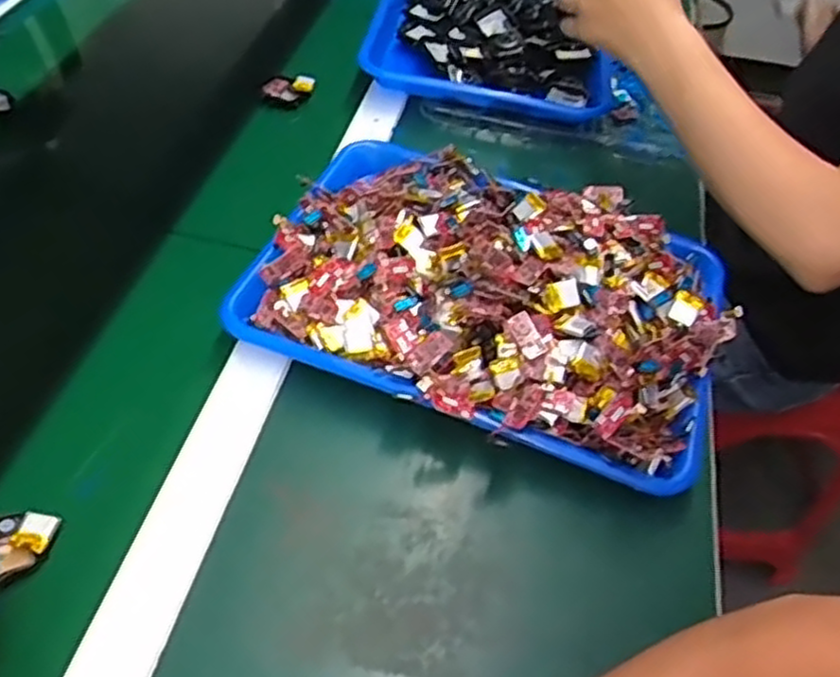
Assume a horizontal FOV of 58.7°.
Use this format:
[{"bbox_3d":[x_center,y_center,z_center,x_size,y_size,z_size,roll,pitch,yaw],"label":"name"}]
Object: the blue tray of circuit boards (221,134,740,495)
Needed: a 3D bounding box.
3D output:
[{"bbox_3d":[0.052,-0.044,0.545,0.335,0.083,0.241,19,50,10],"label":"blue tray of circuit boards"}]

